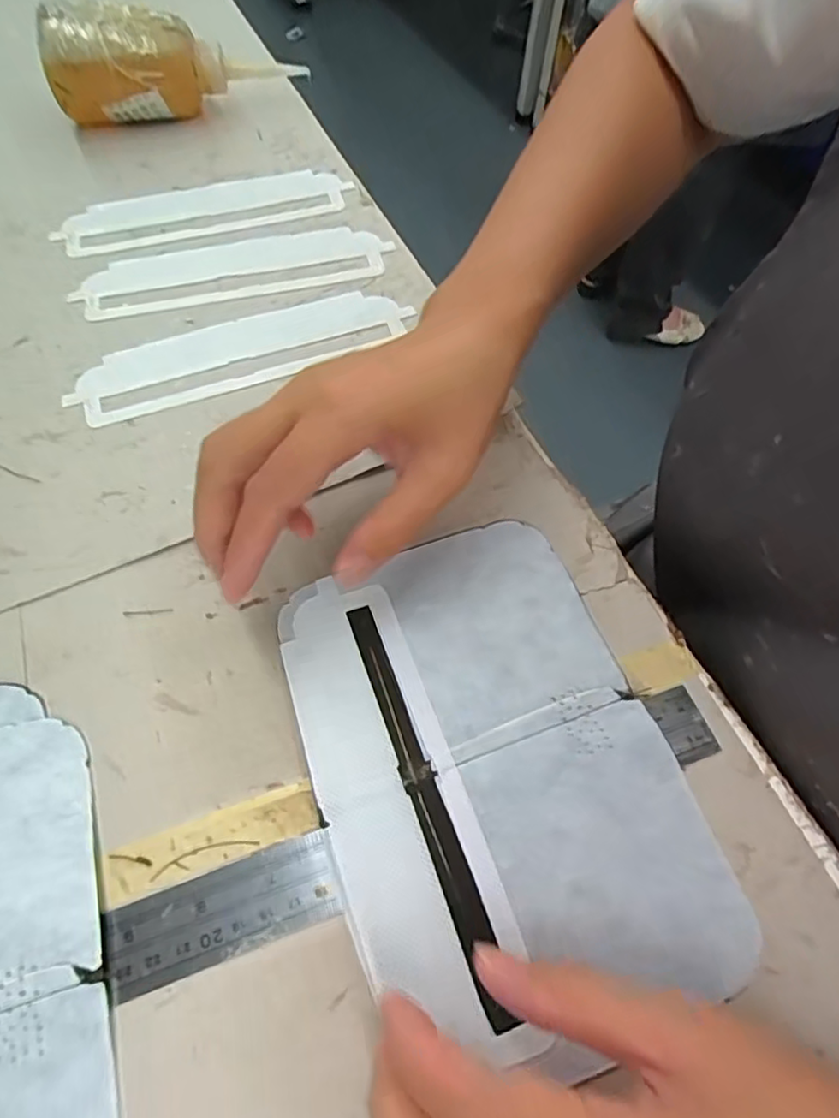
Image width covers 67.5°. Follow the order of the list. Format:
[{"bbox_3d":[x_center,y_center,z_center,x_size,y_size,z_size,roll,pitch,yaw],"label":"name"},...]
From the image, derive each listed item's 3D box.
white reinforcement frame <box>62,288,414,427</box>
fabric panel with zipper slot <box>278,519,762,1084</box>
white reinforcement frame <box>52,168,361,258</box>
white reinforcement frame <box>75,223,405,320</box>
[{"bbox_3d":[-0.098,-0.120,0.350,0.183,0.004,0.053,-21,64,-13],"label":"white reinforcement frame"},{"bbox_3d":[0.027,0.078,0.248,0.131,0.006,0.190,-19,63,-12],"label":"fabric panel with zipper slot"},{"bbox_3d":[-0.141,-0.234,0.417,0.185,0.006,0.055,-14,62,-9],"label":"white reinforcement frame"},{"bbox_3d":[-0.114,-0.183,0.388,0.183,0.005,0.058,-13,61,-7],"label":"white reinforcement frame"}]

